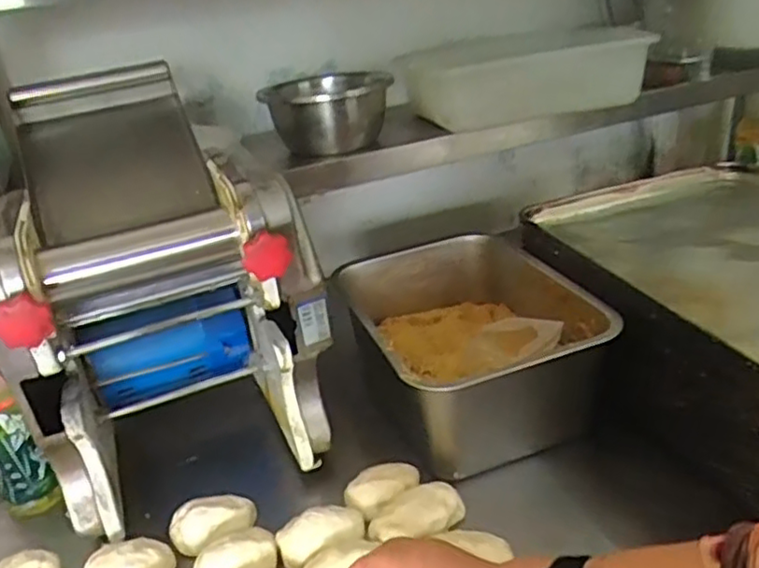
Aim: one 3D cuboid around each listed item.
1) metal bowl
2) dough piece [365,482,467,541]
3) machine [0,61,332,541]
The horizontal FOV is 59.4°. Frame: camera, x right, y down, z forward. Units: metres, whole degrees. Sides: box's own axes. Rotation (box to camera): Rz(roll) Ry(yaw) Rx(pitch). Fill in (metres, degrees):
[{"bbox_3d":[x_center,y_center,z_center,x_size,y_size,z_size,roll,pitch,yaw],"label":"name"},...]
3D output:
[{"bbox_3d":[-0.077,-0.241,0.953,0.156,0.089,0.156,-14,27,-14],"label":"metal bowl"},{"bbox_3d":[0.038,0.234,0.684,0.101,0.030,0.045,-11,27,-10],"label":"dough piece"},{"bbox_3d":[-0.245,0.011,0.750,0.305,0.393,0.344,-15,28,-17],"label":"machine"}]

